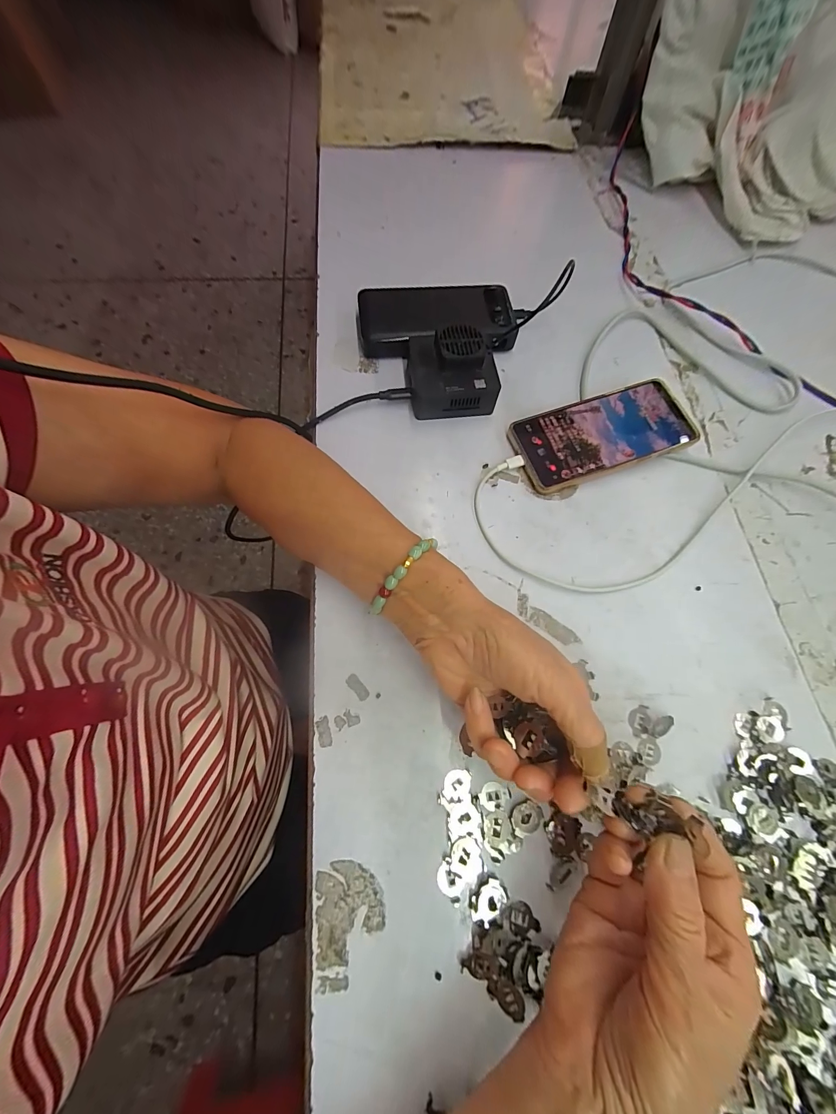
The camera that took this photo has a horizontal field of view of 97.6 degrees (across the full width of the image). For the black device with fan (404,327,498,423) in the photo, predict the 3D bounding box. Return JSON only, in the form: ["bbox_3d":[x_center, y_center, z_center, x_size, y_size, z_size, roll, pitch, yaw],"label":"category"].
[{"bbox_3d":[0.030,-0.171,0.338,0.078,0.046,0.071,-5,70,-4],"label":"black device with fan"}]

